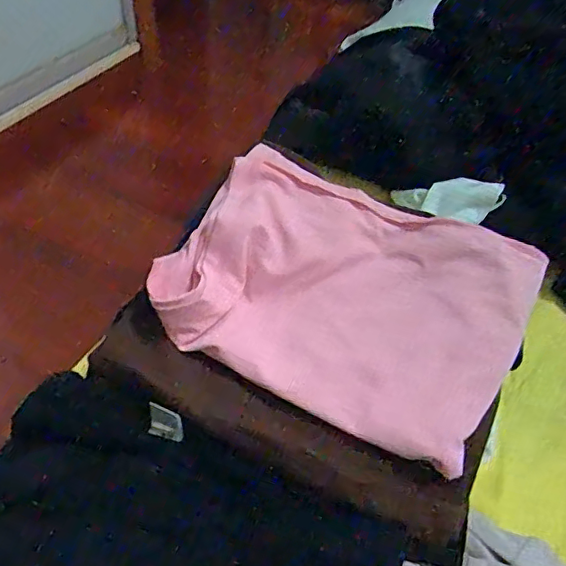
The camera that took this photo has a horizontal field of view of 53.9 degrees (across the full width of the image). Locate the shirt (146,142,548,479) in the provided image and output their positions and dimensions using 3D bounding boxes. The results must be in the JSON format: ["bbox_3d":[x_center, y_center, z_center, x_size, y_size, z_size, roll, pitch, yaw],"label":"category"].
[{"bbox_3d":[0.050,0.004,0.456,0.284,0.054,0.205,21,65,14],"label":"shirt"}]

